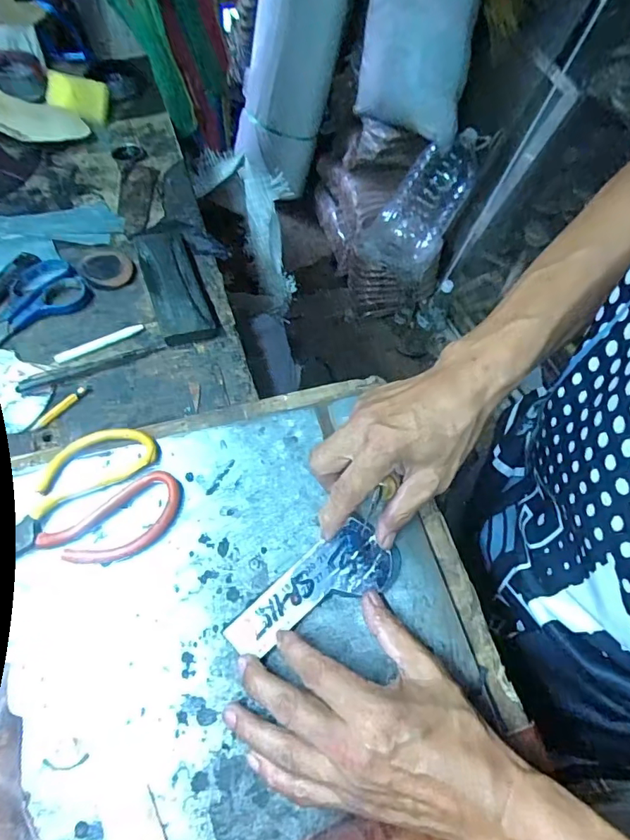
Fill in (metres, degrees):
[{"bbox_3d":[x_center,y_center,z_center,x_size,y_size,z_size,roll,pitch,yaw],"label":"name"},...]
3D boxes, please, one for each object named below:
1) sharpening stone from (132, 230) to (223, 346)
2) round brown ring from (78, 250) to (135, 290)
[{"bbox_3d":[-0.148,-0.147,0.522,0.057,0.024,0.157,-17,59,-16],"label":"sharpening stone"},{"bbox_3d":[-0.223,-0.162,0.529,0.055,0.008,0.059,2,56,-3],"label":"round brown ring"}]

